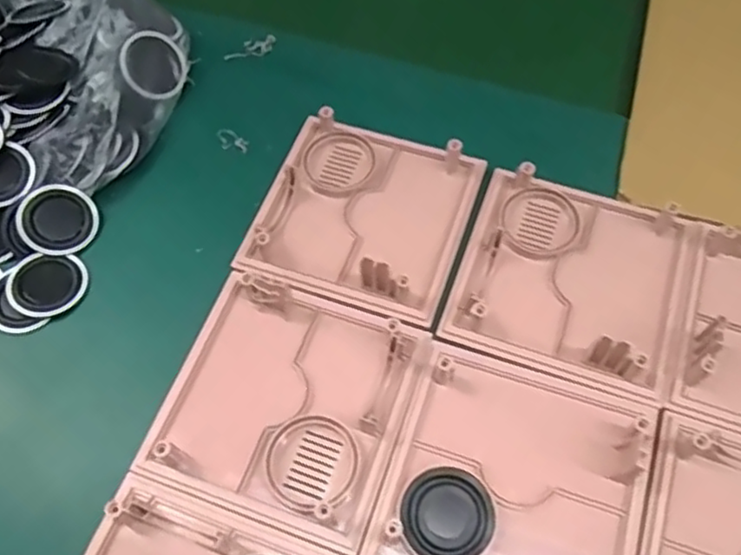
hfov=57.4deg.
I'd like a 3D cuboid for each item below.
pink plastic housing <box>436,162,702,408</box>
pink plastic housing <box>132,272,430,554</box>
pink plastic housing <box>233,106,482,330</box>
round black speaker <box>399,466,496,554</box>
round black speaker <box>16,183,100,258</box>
[{"bbox_3d":[0.102,-0.004,0.334,0.109,0.021,0.104,18,63,12],"label":"pink plastic housing"},{"bbox_3d":[-0.038,0.056,0.312,0.106,0.023,0.104,17,63,11],"label":"pink plastic housing"},{"bbox_3d":[-0.003,-0.039,0.357,0.107,0.021,0.106,18,62,10],"label":"pink plastic housing"},{"bbox_3d":[0.032,0.101,0.287,0.037,0.007,0.038,-1,61,2],"label":"round black speaker"},{"bbox_3d":[-0.168,-0.031,0.364,0.039,0.006,0.039,6,74,-21],"label":"round black speaker"}]

